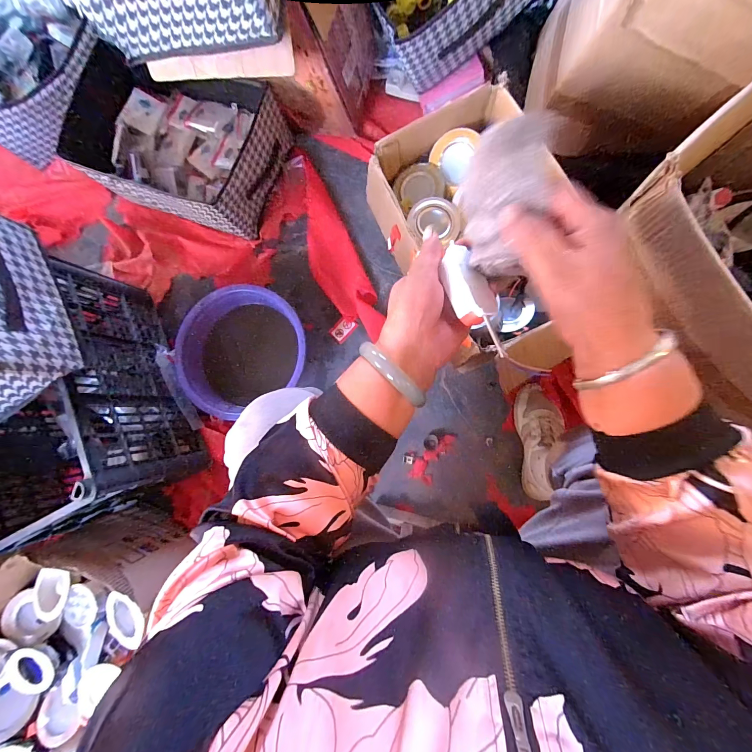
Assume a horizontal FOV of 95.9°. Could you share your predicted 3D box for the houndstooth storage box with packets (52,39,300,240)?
[{"bbox_3d":[-0.467,-0.550,0.823,0.461,0.170,0.307,20,87,8],"label":"houndstooth storage box with packets"}]

